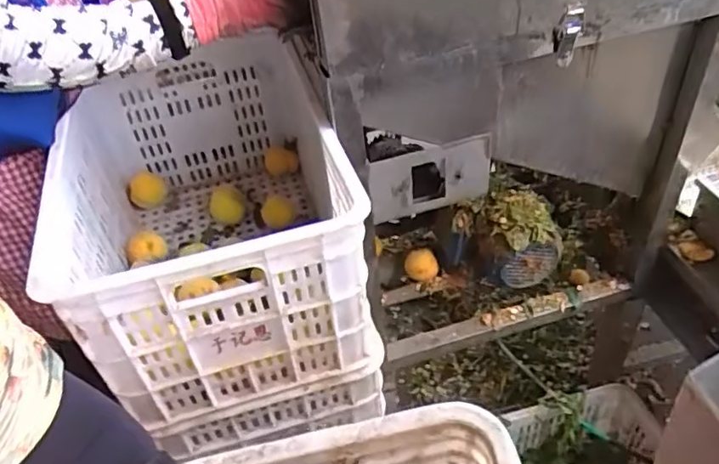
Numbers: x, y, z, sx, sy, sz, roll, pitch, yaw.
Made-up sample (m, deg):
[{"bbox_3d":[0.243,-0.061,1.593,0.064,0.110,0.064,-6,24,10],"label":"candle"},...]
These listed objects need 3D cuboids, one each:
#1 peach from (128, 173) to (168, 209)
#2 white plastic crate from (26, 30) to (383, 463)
[{"bbox_3d":[-0.383,-0.075,1.065,0.066,0.063,0.060,-22,45,-16],"label":"peach"},{"bbox_3d":[-0.213,-0.040,0.890,0.362,0.296,0.540,-15,44,-9],"label":"white plastic crate"}]

